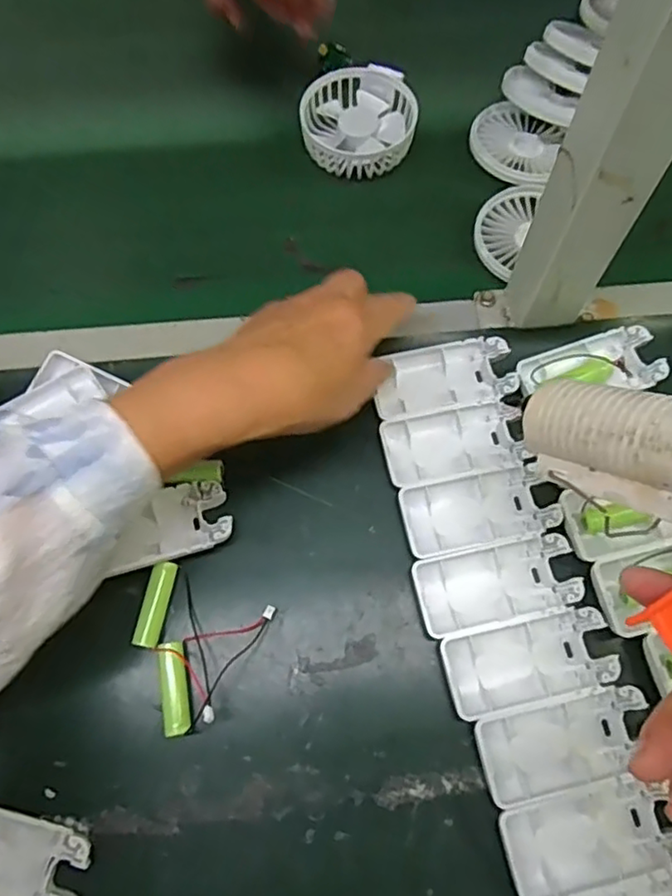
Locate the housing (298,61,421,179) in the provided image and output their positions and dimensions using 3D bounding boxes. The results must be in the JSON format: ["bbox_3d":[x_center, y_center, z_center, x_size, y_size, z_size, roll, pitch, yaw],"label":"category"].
[{"bbox_3d":[0.019,-0.264,0.508,0.088,0.031,0.097,5,71,4],"label":"housing"}]

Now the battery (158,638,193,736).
[{"bbox_3d":[-0.090,0.135,0.354,0.014,0.012,0.049,-11,71,-2],"label":"battery"}]

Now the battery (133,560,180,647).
[{"bbox_3d":[-0.106,0.092,0.370,0.013,0.010,0.049,10,72,5],"label":"battery"}]

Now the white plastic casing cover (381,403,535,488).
[{"bbox_3d":[0.078,-0.002,0.409,0.093,0.019,0.044,-11,71,-2],"label":"white plastic casing cover"}]

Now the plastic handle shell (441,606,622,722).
[{"bbox_3d":[0.110,0.121,0.356,0.093,0.011,0.043,-13,71,-2],"label":"plastic handle shell"}]

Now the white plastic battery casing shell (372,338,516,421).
[{"bbox_3d":[0.072,-0.046,0.413,0.092,0.009,0.045,-11,71,-2],"label":"white plastic battery casing shell"}]

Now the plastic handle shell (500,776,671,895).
[{"bbox_3d":[0.135,0.207,0.330,0.089,0.009,0.045,-11,71,-2],"label":"plastic handle shell"}]

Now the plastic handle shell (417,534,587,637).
[{"bbox_3d":[0.095,0.081,0.370,0.093,0.010,0.045,-12,71,-2],"label":"plastic handle shell"}]

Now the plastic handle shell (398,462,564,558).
[{"bbox_3d":[0.088,0.039,0.385,0.091,0.011,0.044,-12,71,-2],"label":"plastic handle shell"}]

